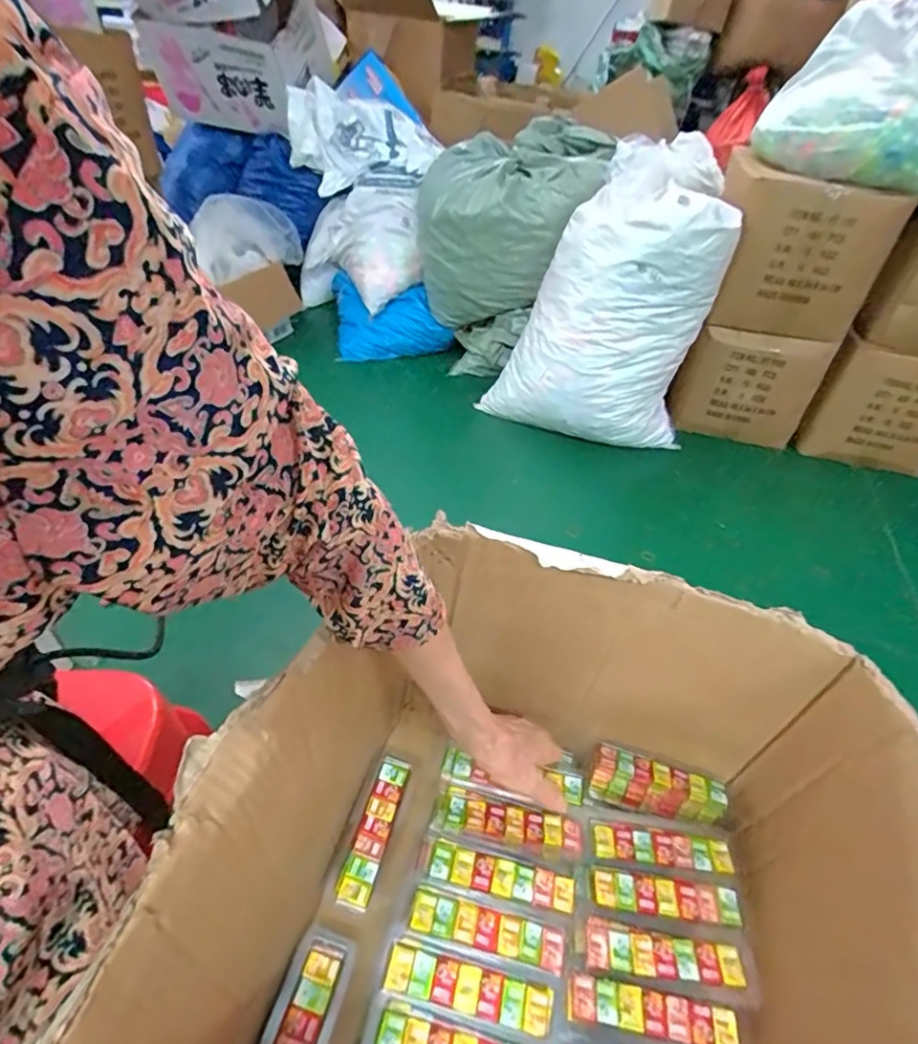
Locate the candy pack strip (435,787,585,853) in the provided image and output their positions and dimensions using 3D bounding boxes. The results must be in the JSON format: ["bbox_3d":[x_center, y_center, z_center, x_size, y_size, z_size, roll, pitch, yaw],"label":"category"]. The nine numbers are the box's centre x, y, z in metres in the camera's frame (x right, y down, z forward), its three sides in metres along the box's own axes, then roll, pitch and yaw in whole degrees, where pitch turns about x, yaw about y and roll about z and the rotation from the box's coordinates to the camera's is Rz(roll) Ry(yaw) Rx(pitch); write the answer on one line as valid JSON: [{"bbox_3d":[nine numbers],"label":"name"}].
[{"bbox_3d":[0.046,0.263,0.497,0.128,0.020,0.042,12,42,7],"label":"candy pack strip"}]

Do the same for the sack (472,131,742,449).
[{"bbox_3d":[0.412,-0.571,1.521,0.539,0.689,0.298,-5,43,-12],"label":"sack"}]

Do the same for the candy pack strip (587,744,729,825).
[{"bbox_3d":[0.191,0.254,0.548,0.123,0.031,0.043,12,42,7],"label":"candy pack strip"}]

